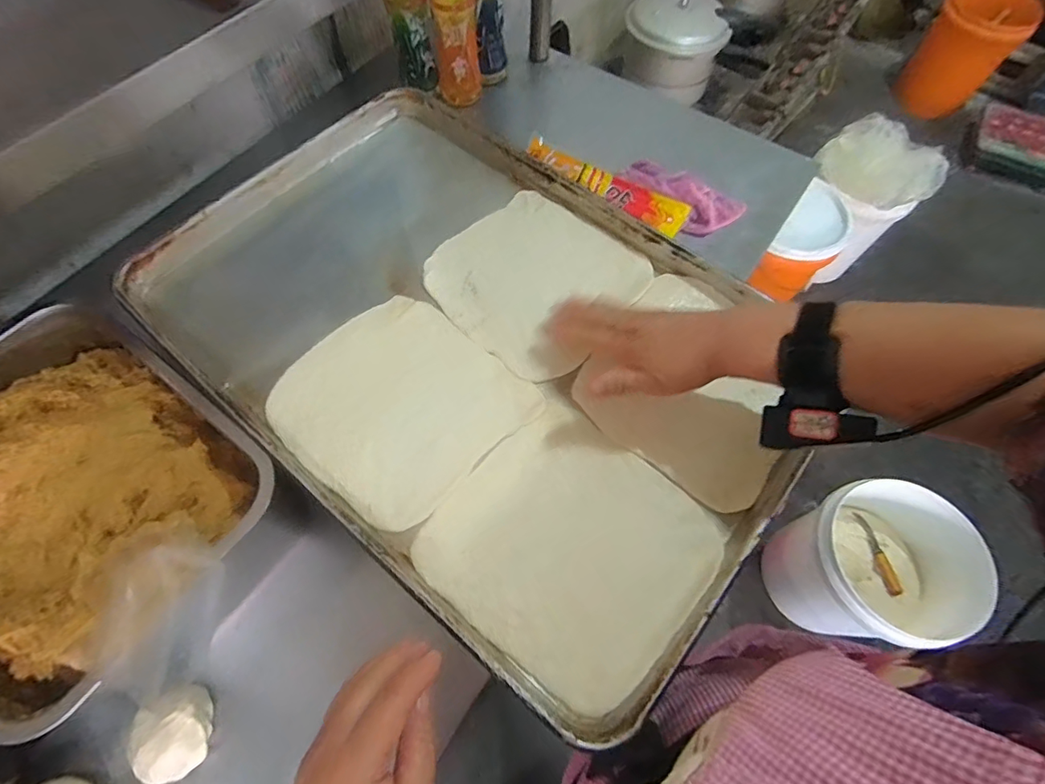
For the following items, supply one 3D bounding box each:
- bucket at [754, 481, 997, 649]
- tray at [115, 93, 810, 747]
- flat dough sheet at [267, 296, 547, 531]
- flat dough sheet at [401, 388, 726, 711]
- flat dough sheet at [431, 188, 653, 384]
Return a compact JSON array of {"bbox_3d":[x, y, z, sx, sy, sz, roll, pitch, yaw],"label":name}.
[{"bbox_3d":[0.752,0.387,1.122,0.310,0.323,0.290,0,64,0],"label":"bucket"},{"bbox_3d":[-0.045,-0.060,0.481,0.591,0.036,0.391,37,69,16],"label":"tray"},{"bbox_3d":[-0.111,0.008,0.453,0.189,0.010,0.178,39,70,17],"label":"flat dough sheet"},{"bbox_3d":[0.040,0.124,0.404,0.194,0.014,0.183,39,70,17],"label":"flat dough sheet"},{"bbox_3d":[0.010,-0.118,0.512,0.191,0.009,0.187,36,69,17],"label":"flat dough sheet"}]

